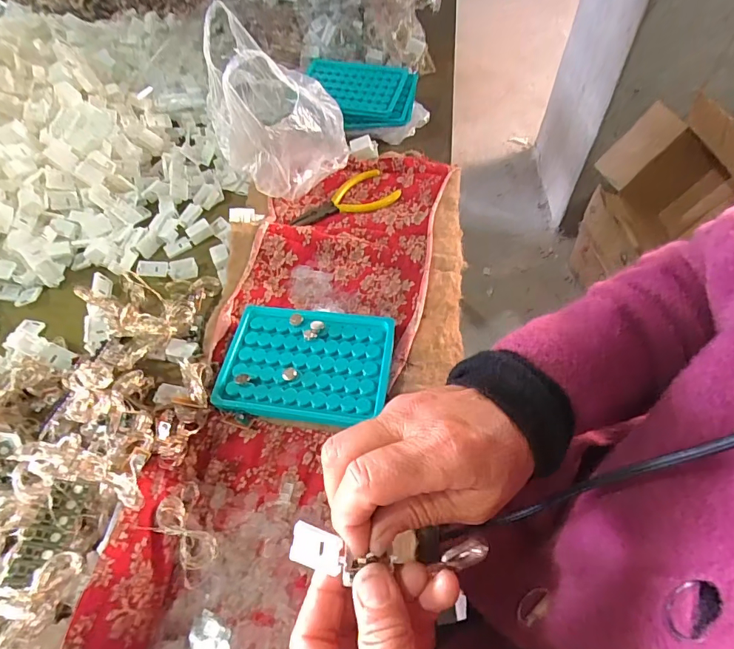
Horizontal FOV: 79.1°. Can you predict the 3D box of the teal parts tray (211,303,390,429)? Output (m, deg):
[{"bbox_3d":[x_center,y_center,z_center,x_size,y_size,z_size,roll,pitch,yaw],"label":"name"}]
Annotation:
[{"bbox_3d":[-0.049,0.032,0.364,0.134,0.023,0.093,5,55,7],"label":"teal parts tray"}]

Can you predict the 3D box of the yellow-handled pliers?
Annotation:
[{"bbox_3d":[-0.024,-0.133,0.489,0.120,0.012,0.057,-31,59,-17],"label":"yellow-handled pliers"}]

